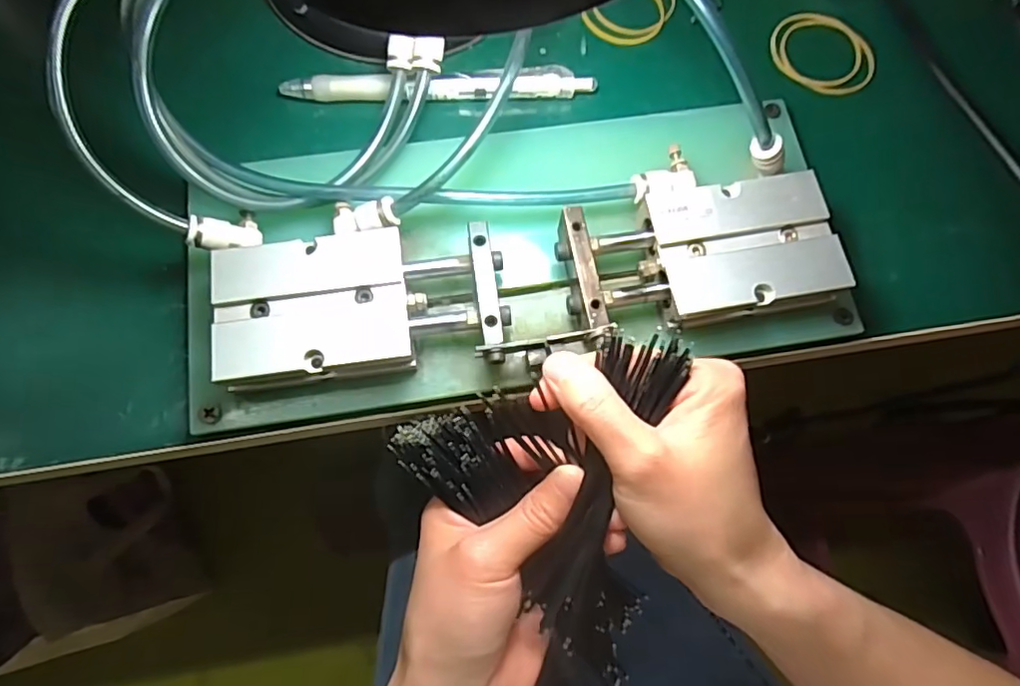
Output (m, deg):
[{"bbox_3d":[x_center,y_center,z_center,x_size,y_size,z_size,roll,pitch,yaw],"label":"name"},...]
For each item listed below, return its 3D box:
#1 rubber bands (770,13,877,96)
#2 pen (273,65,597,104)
[{"bbox_3d":[0.160,-0.148,0.309,0.053,0.004,0.042,32,76,7],"label":"rubber bands"},{"bbox_3d":[-0.033,-0.122,0.292,0.145,0.016,0.013,-4,75,-3],"label":"pen"}]

